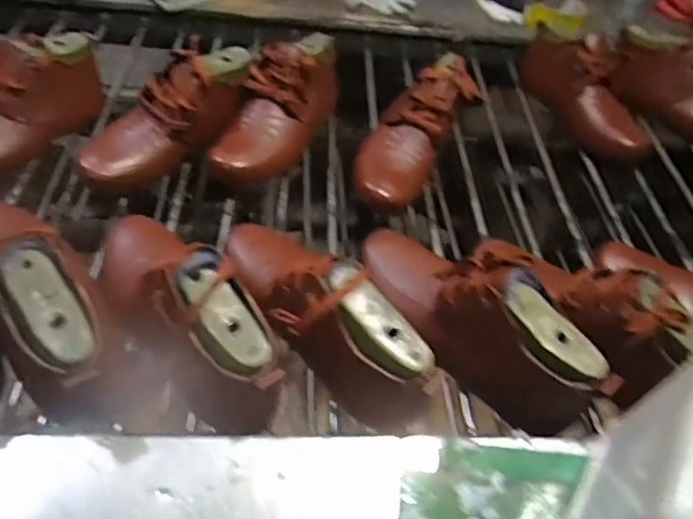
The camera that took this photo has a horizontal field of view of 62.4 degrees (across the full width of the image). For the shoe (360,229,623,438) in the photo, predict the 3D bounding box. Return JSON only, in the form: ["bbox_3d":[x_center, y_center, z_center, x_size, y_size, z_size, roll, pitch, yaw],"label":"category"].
[{"bbox_3d":[0.115,0.043,0.553,0.105,0.122,0.282,-23,54,-24],"label":"shoe"}]

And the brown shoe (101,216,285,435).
[{"bbox_3d":[-0.156,0.037,0.532,0.088,0.142,0.286,-29,57,-28],"label":"brown shoe"}]

